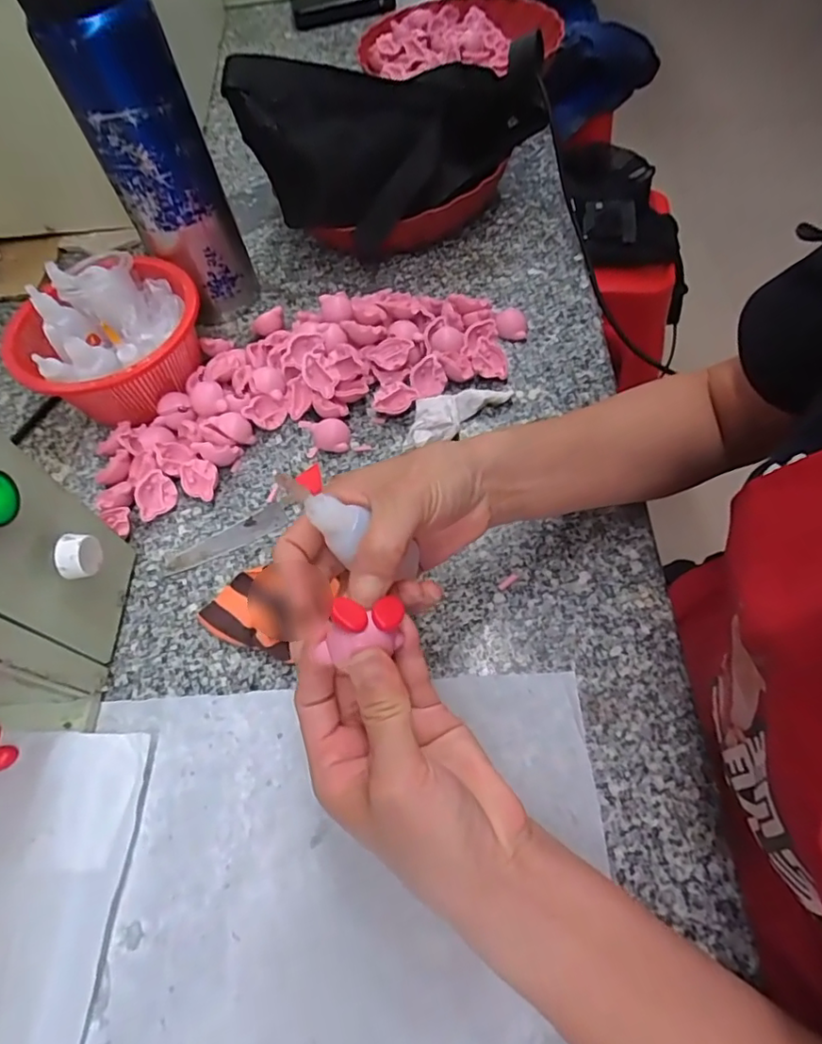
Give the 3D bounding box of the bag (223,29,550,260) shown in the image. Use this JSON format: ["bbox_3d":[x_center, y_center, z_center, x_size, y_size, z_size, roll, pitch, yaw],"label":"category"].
[{"bbox_3d":[0.005,-0.343,0.502,0.292,0.125,0.098,-22,60,-8],"label":"bag"}]

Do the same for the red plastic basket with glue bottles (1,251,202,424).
[{"bbox_3d":[-0.237,-0.141,0.459,0.146,0.084,0.137,-26,61,-10],"label":"red plastic basket with glue bottles"}]

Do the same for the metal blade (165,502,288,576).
[{"bbox_3d":[-0.135,0.013,0.410,0.092,0.004,0.022,-29,60,-10],"label":"metal blade"}]

